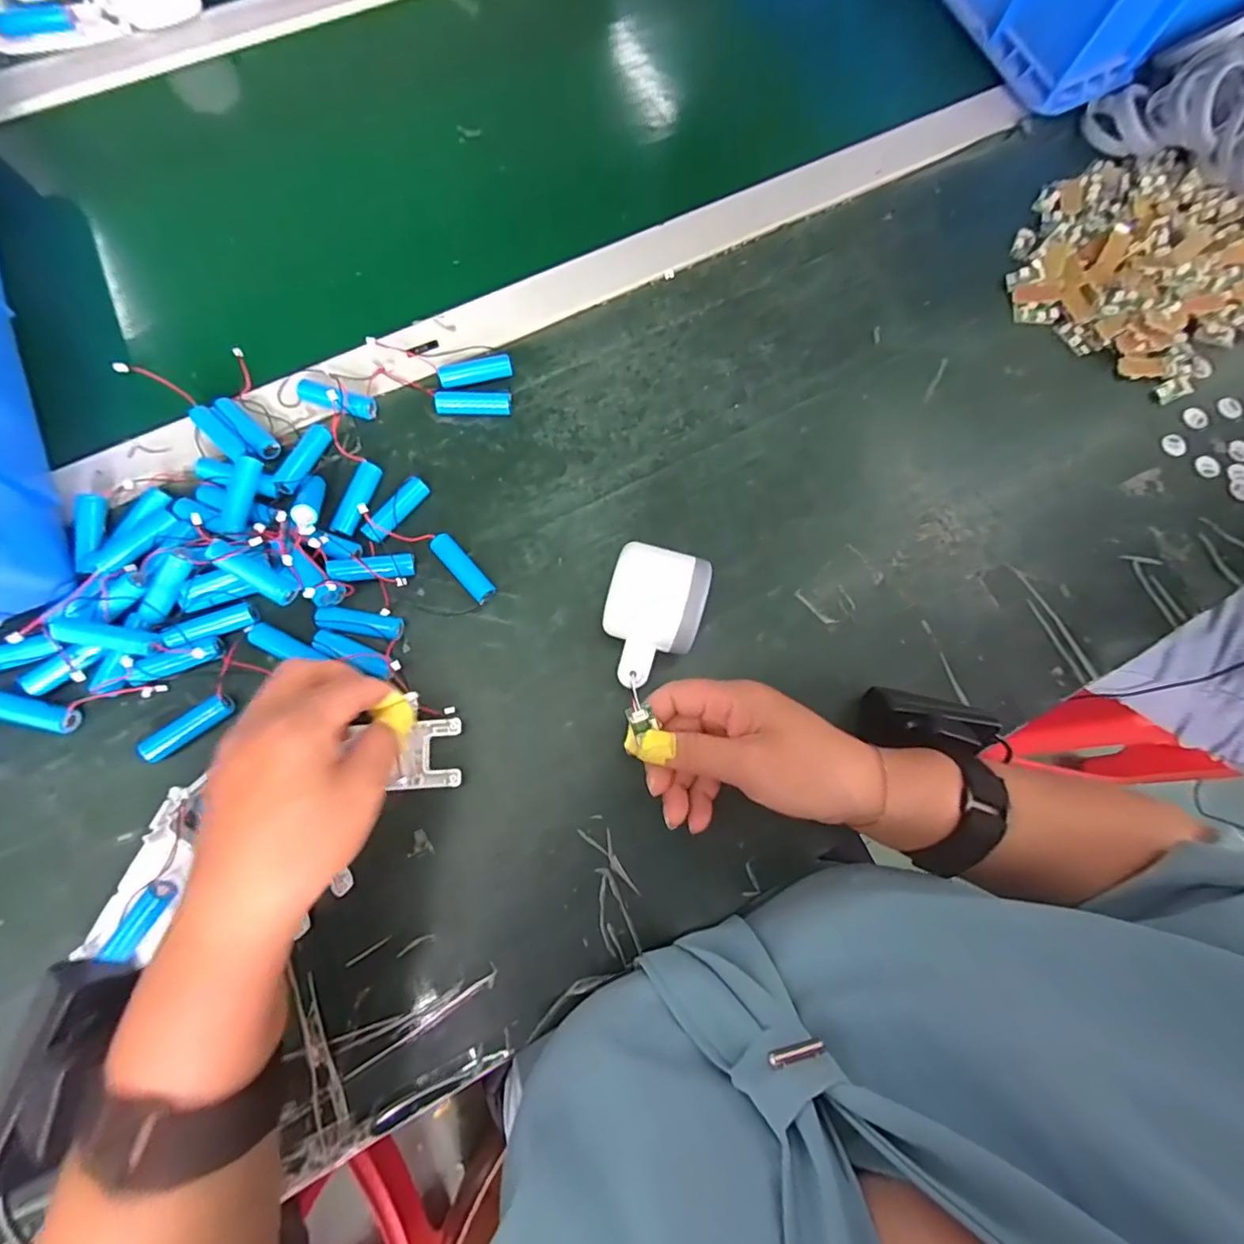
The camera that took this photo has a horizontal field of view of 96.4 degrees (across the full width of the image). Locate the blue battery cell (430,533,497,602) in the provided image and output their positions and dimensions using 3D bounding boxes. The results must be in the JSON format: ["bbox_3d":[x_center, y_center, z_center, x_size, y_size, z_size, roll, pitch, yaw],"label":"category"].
[{"bbox_3d":[-0.103,-0.035,0.362,0.015,0.014,0.050,-41,83,-11],"label":"blue battery cell"}]

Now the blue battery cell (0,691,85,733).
[{"bbox_3d":[-0.345,0.052,0.324,0.053,0.015,0.015,13,77,-1],"label":"blue battery cell"}]

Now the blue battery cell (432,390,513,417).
[{"bbox_3d":[-0.103,-0.151,0.387,0.050,0.016,0.015,-1,77,-4],"label":"blue battery cell"}]

